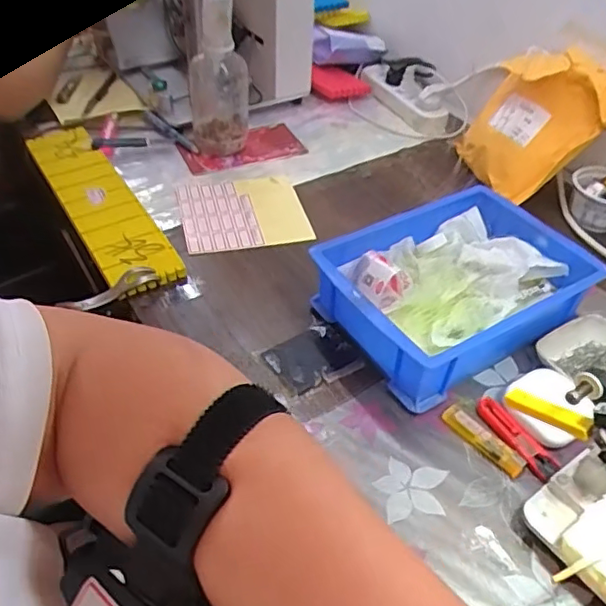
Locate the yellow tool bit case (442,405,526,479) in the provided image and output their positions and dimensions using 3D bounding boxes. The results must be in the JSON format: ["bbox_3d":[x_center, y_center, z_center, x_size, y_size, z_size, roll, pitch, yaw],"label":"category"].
[{"bbox_3d":[0.153,0.115,0.509,0.019,0.010,0.078,-30,52,-29],"label":"yellow tool bit case"}]

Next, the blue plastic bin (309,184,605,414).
[{"bbox_3d":[0.154,-0.017,0.609,0.248,0.077,0.179,-23,49,-24],"label":"blue plastic bin"}]

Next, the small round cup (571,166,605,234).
[{"bbox_3d":[0.368,-0.126,0.737,0.064,0.057,0.065,2,44,-1],"label":"small round cup"}]

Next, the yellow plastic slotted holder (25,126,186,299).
[{"bbox_3d":[-0.261,-0.132,0.763,0.087,0.026,0.373,-22,49,-24],"label":"yellow plastic slotted holder"}]

